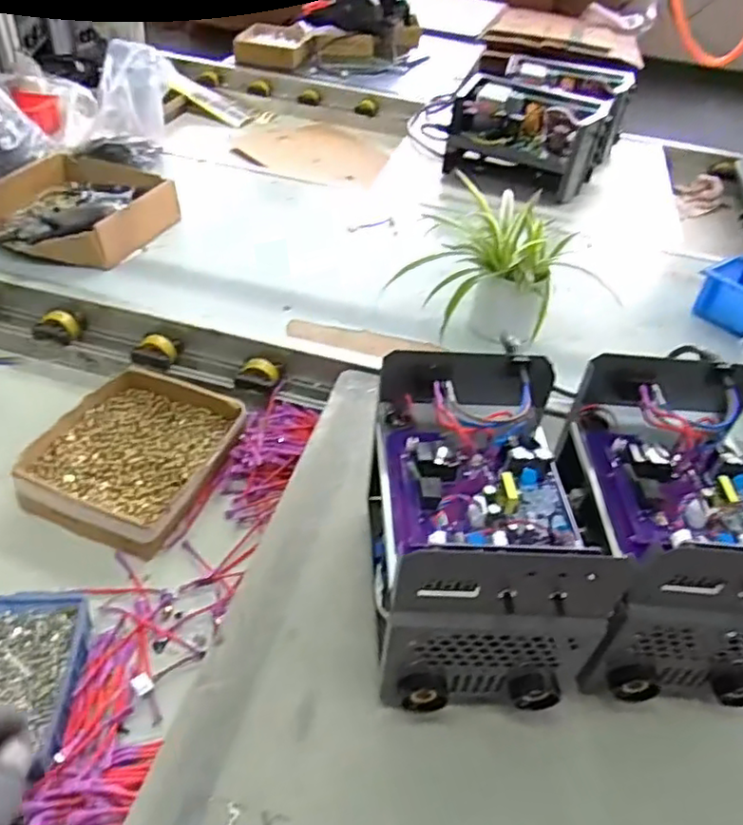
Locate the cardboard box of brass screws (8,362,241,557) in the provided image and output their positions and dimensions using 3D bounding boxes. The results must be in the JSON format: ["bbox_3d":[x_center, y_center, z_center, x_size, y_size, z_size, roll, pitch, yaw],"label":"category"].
[{"bbox_3d":[-0.275,0.044,0.753,0.197,0.046,0.232,17,43,10],"label":"cardboard box of brass screws"}]

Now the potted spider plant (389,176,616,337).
[{"bbox_3d":[0.155,-0.180,0.867,0.197,0.148,0.181,-16,47,-23],"label":"potted spider plant"}]

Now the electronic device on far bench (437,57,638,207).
[{"bbox_3d":[0.369,-0.620,1.381,0.275,0.158,0.415,23,44,17],"label":"electronic device on far bench"}]

